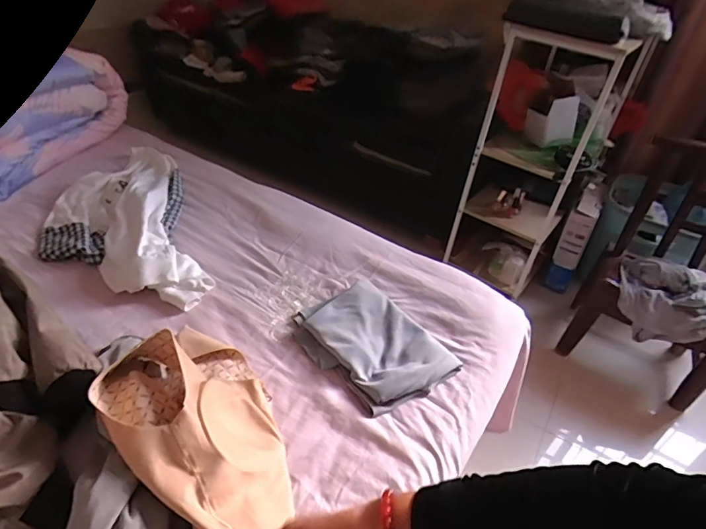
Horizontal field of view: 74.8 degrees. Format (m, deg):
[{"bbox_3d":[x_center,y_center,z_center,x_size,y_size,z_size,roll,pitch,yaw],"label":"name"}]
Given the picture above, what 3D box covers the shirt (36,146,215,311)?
[{"bbox_3d":[-0.493,-0.101,0.966,0.292,0.055,0.568,-11,42,-22],"label":"shirt"}]

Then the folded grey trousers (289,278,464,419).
[{"bbox_3d":[0.030,0.125,0.795,0.196,0.034,0.256,-23,47,-33],"label":"folded grey trousers"}]

